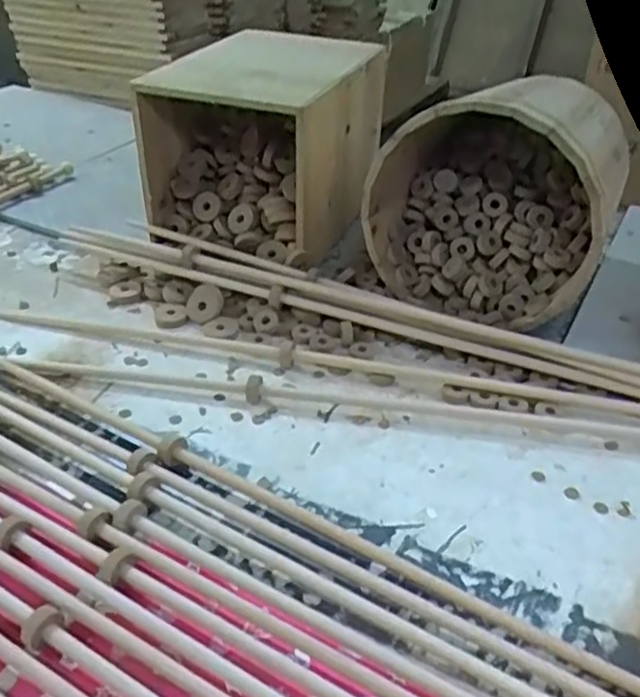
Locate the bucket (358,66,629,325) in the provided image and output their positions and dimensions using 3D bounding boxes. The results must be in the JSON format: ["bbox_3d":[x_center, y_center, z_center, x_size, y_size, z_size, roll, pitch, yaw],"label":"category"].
[{"bbox_3d":[0.183,-0.155,0.714,0.216,0.218,0.170,17,39,22],"label":"bucket"}]

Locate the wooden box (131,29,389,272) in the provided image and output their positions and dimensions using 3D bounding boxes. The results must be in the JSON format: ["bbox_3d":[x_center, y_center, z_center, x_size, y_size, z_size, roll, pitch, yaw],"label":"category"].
[{"bbox_3d":[-0.058,-0.255,0.834,0.220,0.182,0.308,10,37,14],"label":"wooden box"}]

